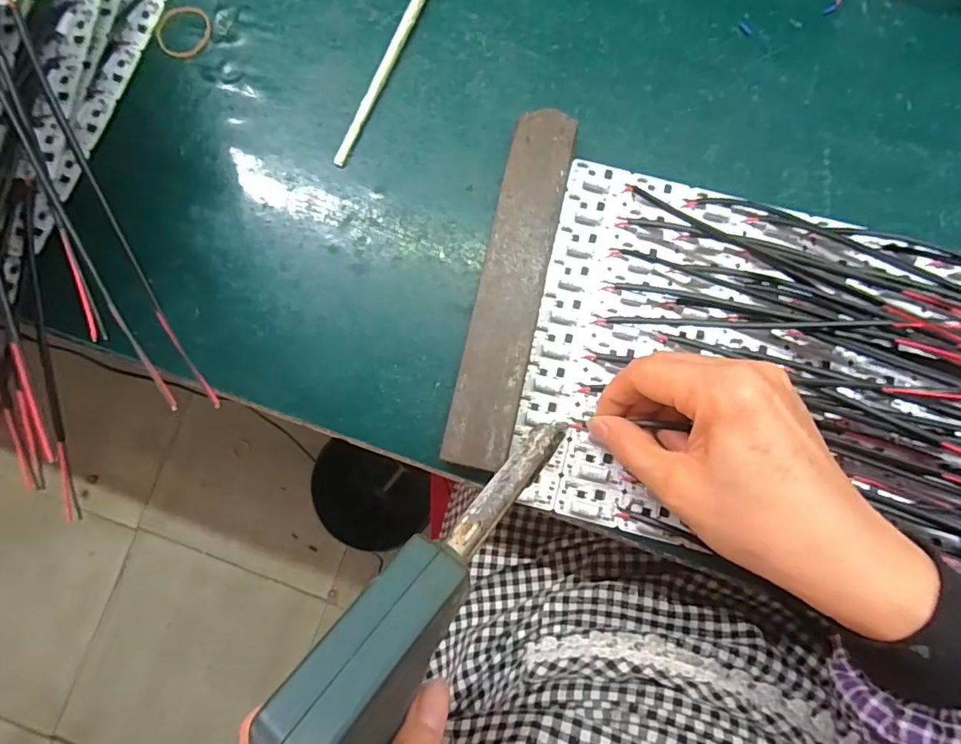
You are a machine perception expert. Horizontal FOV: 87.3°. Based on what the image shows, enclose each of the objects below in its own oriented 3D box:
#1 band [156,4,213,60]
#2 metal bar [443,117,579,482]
[{"bbox_3d":[-0.185,-0.212,0.312,0.036,0.004,0.034,0,83,1],"label":"band"},{"bbox_3d":[0.017,-0.047,0.279,0.036,0.017,0.197,12,83,3],"label":"metal bar"}]

